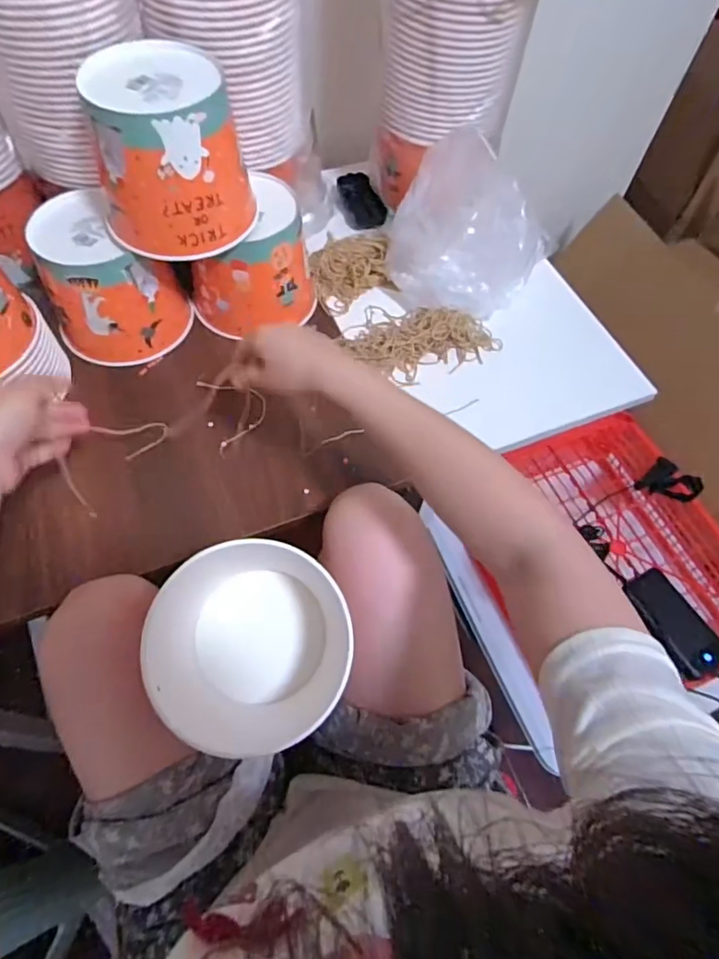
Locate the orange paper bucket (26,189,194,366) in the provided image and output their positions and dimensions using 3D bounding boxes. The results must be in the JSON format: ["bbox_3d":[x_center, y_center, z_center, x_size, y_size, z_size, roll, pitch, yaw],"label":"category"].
[{"bbox_3d":[-0.291,-0.233,0.644,0.142,0.134,0.134,2,61,-3],"label":"orange paper bucket"}]

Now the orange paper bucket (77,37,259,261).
[{"bbox_3d":[-0.189,-0.320,0.543,0.146,0.135,0.128,-10,62,-9],"label":"orange paper bucket"}]

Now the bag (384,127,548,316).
[{"bbox_3d":[0.135,-0.308,0.690,0.188,0.162,0.127,5,61,-1],"label":"bag"}]

